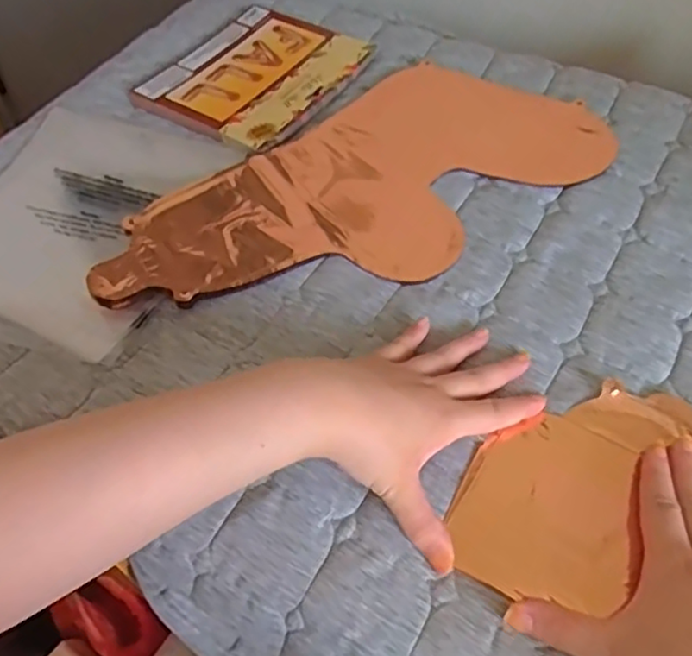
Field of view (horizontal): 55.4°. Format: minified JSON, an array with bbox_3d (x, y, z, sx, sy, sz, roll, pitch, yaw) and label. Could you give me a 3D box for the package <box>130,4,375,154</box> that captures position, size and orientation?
[{"bbox_3d":[-0.088,-0.256,0.661,0.166,0.010,0.197,26,58,20],"label":"package"}]

